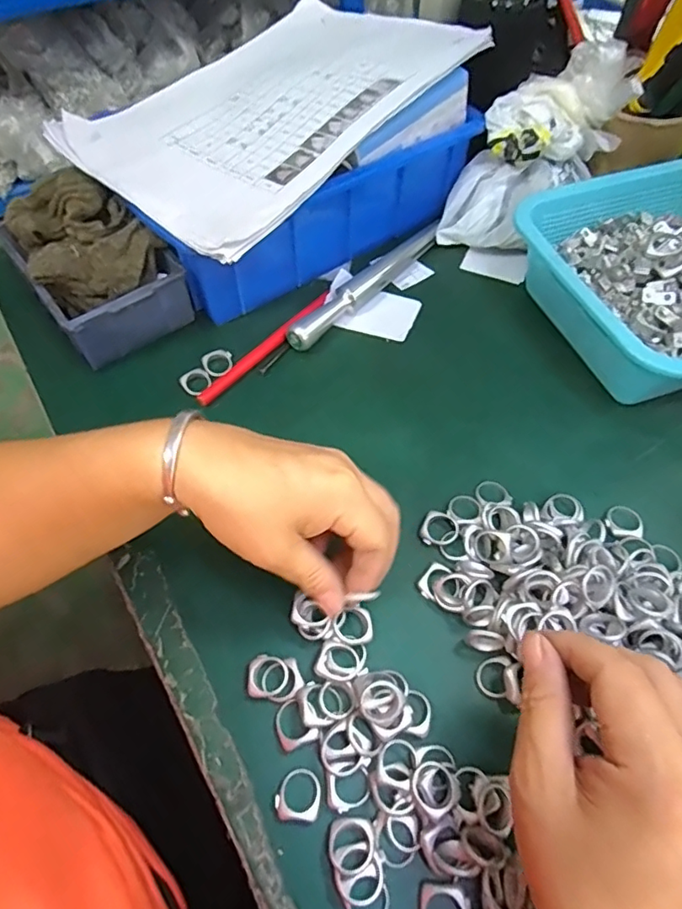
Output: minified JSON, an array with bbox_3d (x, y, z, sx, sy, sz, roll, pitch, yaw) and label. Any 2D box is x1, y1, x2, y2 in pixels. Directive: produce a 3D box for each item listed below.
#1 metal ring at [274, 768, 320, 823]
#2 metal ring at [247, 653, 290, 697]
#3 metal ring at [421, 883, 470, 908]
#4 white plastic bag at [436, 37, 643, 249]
[{"bbox_3d":[-0.021,0.163,0.257,0.021,0.005,0.022,0,56,0],"label":"metal ring"},{"bbox_3d":[-0.039,0.116,0.284,0.022,0.004,0.020,0,56,0],"label":"metal ring"},{"bbox_3d":[0.046,0.200,0.232,0.022,0.007,0.022,0,56,0],"label":"metal ring"},{"bbox_3d":[0.162,-0.252,0.458,0.188,0.079,0.092,-45,59,19],"label":"white plastic bag"}]

